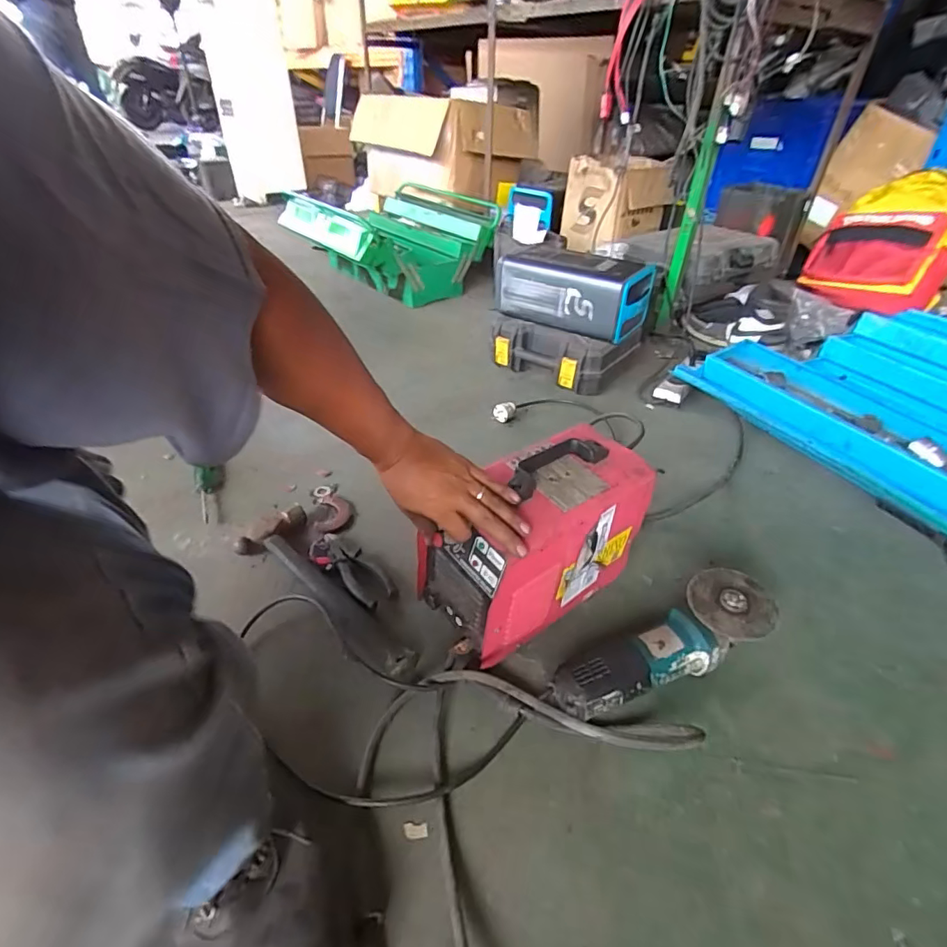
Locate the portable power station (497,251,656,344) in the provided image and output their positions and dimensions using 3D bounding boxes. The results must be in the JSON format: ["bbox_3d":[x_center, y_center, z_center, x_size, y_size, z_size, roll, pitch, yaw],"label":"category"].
[{"bbox_3d":[0.228,-0.432,1.210,0.332,0.134,0.165,25,44,27],"label":"portable power station"}]

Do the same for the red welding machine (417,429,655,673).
[{"bbox_3d":[0.079,0.079,0.642,0.259,0.195,0.131,-22,43,-27],"label":"red welding machine"}]

